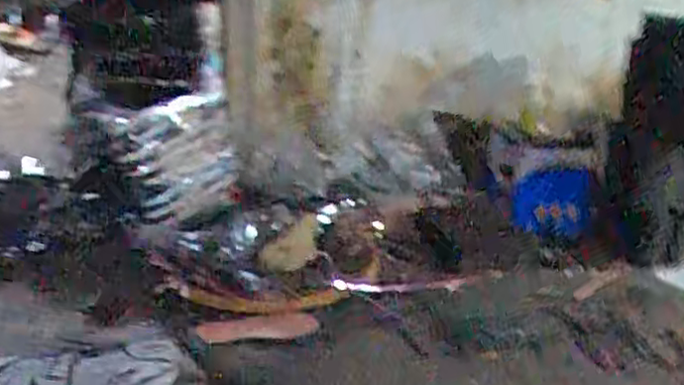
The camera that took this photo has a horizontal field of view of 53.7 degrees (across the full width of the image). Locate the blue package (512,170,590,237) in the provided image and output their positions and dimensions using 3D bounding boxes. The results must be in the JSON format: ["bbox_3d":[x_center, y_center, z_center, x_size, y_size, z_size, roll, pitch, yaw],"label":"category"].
[{"bbox_3d":[0.490,0.026,1.589,0.167,0.149,0.032,-1,5,11],"label":"blue package"}]

